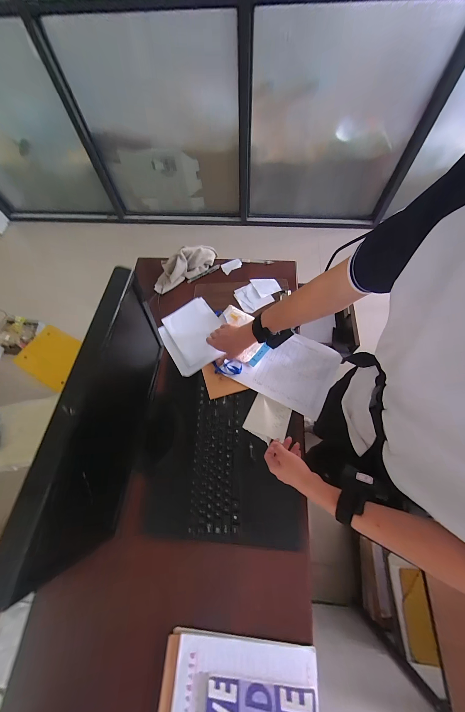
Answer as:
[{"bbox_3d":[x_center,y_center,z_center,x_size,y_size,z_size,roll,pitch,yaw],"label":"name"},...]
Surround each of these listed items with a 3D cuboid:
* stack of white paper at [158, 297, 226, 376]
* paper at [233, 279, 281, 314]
[{"bbox_3d":[-0.122,-0.070,0.776,0.183,0.017,0.249,-31,56,-10],"label":"stack of white paper"},{"bbox_3d":[0.085,-0.208,0.828,0.145,0.009,0.114,-27,63,-9],"label":"paper"}]

